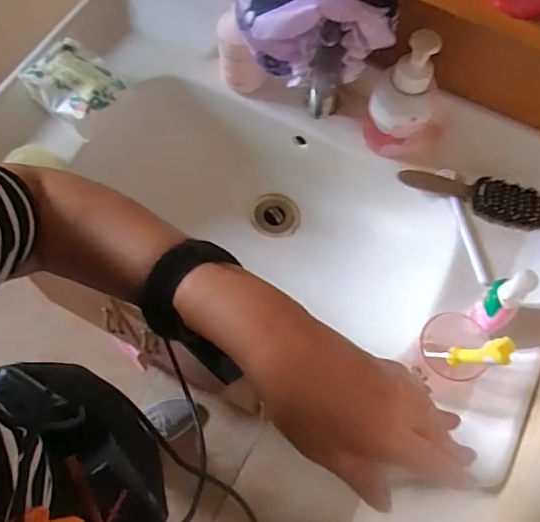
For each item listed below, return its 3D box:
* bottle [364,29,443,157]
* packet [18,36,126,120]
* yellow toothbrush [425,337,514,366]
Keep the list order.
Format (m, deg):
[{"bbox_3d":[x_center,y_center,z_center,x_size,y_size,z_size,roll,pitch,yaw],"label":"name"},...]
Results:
[{"bbox_3d":[0.183,-0.215,0.738,0.093,0.191,0.066,22,67,7],"label":"bottle"},{"bbox_3d":[-0.274,-0.253,0.775,0.121,0.034,0.101,39,71,13],"label":"packet"},{"bbox_3d":[0.213,0.102,0.607,0.017,0.111,0.024,27,65,-20],"label":"yellow toothbrush"}]

